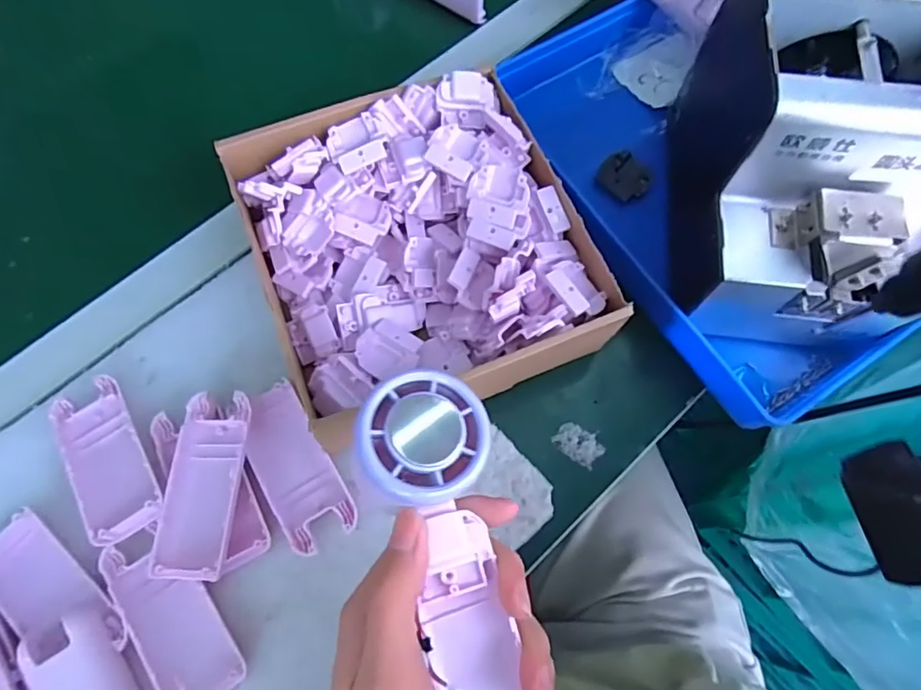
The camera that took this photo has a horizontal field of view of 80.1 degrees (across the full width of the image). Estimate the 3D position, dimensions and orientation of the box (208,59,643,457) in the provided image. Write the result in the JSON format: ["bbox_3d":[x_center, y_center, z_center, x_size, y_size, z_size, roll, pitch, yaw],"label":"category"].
[{"bbox_3d":[-0.028,-0.061,0.355,0.205,0.062,0.206,-18,72,-5],"label":"box"}]

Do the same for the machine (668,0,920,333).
[{"bbox_3d":[0.204,-0.107,0.327,0.140,0.137,0.179,10,72,4],"label":"machine"}]

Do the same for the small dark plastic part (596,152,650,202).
[{"bbox_3d":[0.122,-0.126,0.410,0.033,0.006,0.038,-31,74,-9],"label":"small dark plastic part"}]

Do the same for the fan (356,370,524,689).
[{"bbox_3d":[-0.001,0.093,0.222,0.049,0.026,0.163,-13,87,-3],"label":"fan"}]

